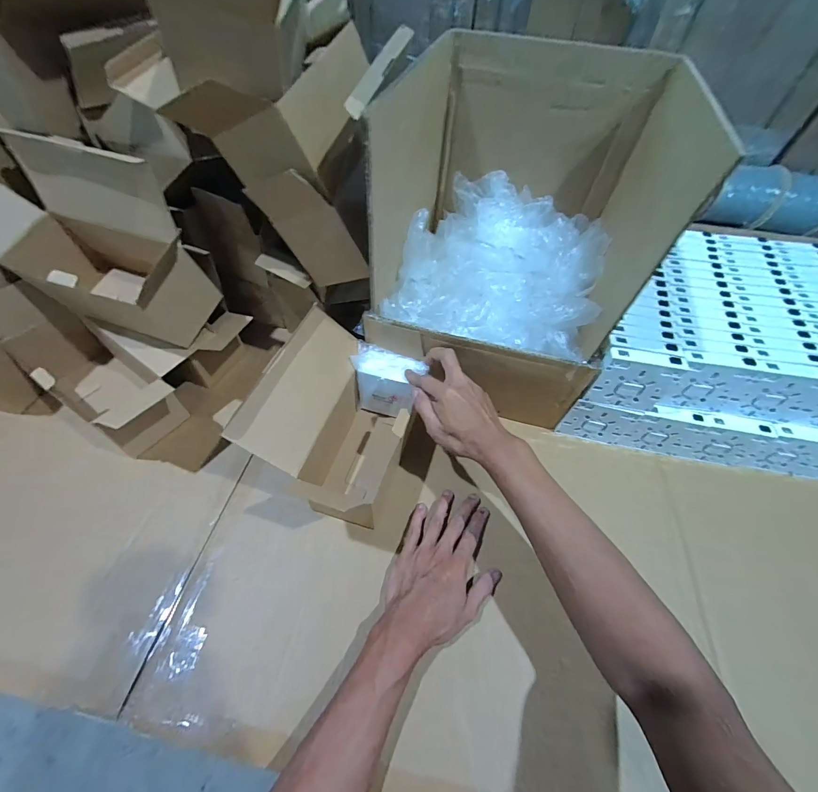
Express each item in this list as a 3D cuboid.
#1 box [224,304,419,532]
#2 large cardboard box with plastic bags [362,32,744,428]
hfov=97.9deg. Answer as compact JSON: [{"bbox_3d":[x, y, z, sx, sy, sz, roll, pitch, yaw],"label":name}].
[{"bbox_3d":[-0.089,0.025,0.465,0.151,0.150,0.203,15,54,13],"label":"box"},{"bbox_3d":[0.136,-0.199,0.513,0.298,0.325,0.311,10,54,9],"label":"large cardboard box with plastic bags"}]

